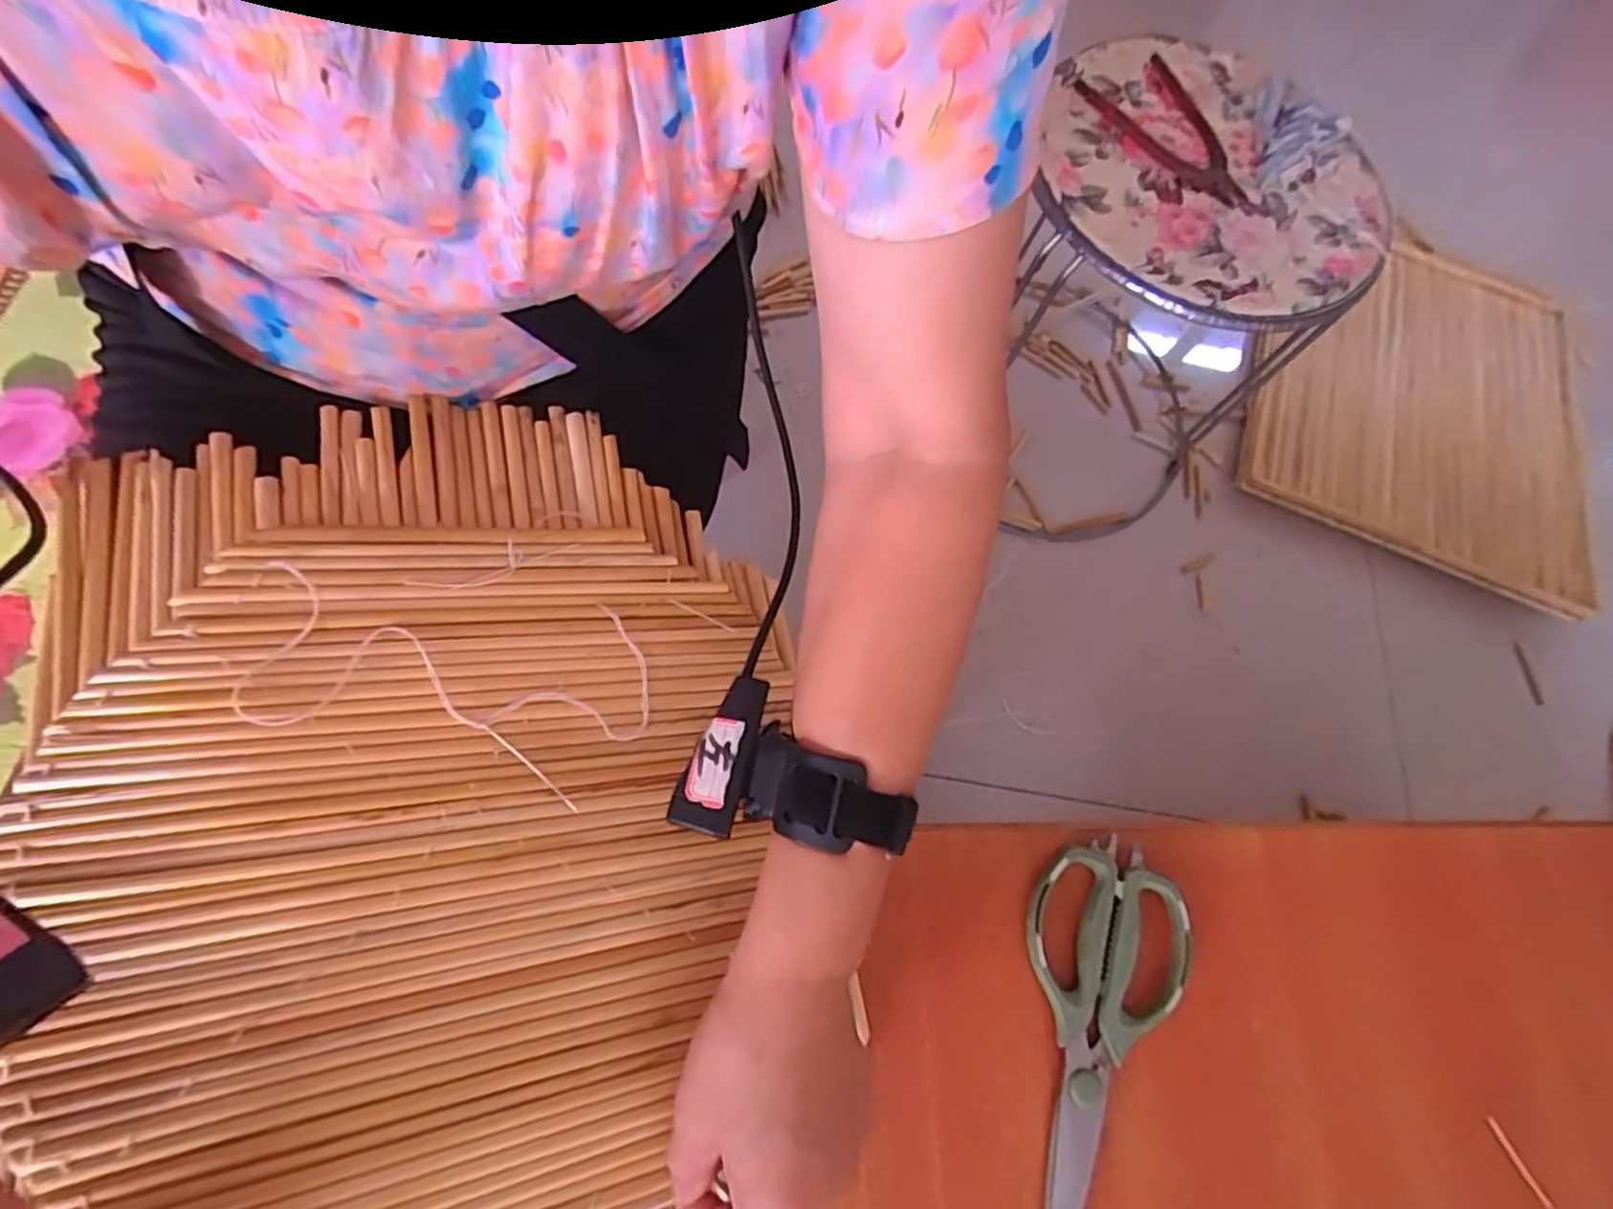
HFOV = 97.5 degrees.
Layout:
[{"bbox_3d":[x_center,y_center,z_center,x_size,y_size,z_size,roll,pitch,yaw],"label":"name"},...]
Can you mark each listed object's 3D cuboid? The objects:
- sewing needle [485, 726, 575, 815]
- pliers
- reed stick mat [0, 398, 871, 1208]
[{"bbox_3d":[-0.133,0.079,0.341,0.060,0.004,0.004,45,74,-2],"label":"sewing needle"},{"bbox_3d":[0.283,-0.357,0.546,0.092,0.017,0.160,-25,75,-16],"label":"pliers"},{"bbox_3d":[-0.161,0.098,0.328,0.305,0.020,0.423,-6,72,-21],"label":"reed stick mat"}]

